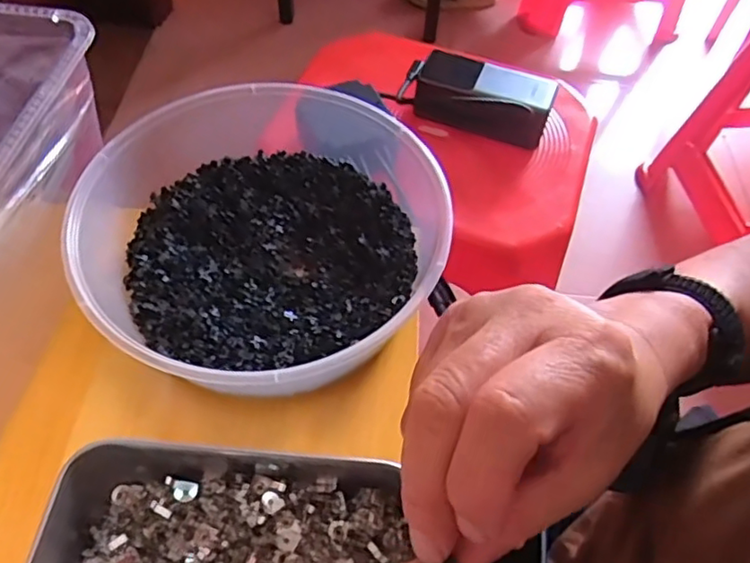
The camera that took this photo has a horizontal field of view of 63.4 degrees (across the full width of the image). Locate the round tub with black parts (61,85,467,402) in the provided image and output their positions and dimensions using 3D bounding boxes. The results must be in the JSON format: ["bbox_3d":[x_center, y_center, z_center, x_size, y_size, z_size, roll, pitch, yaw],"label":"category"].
[{"bbox_3d":[-0.069,-0.046,0.441,0.227,0.091,0.261,31,60,17],"label":"round tub with black parts"}]

